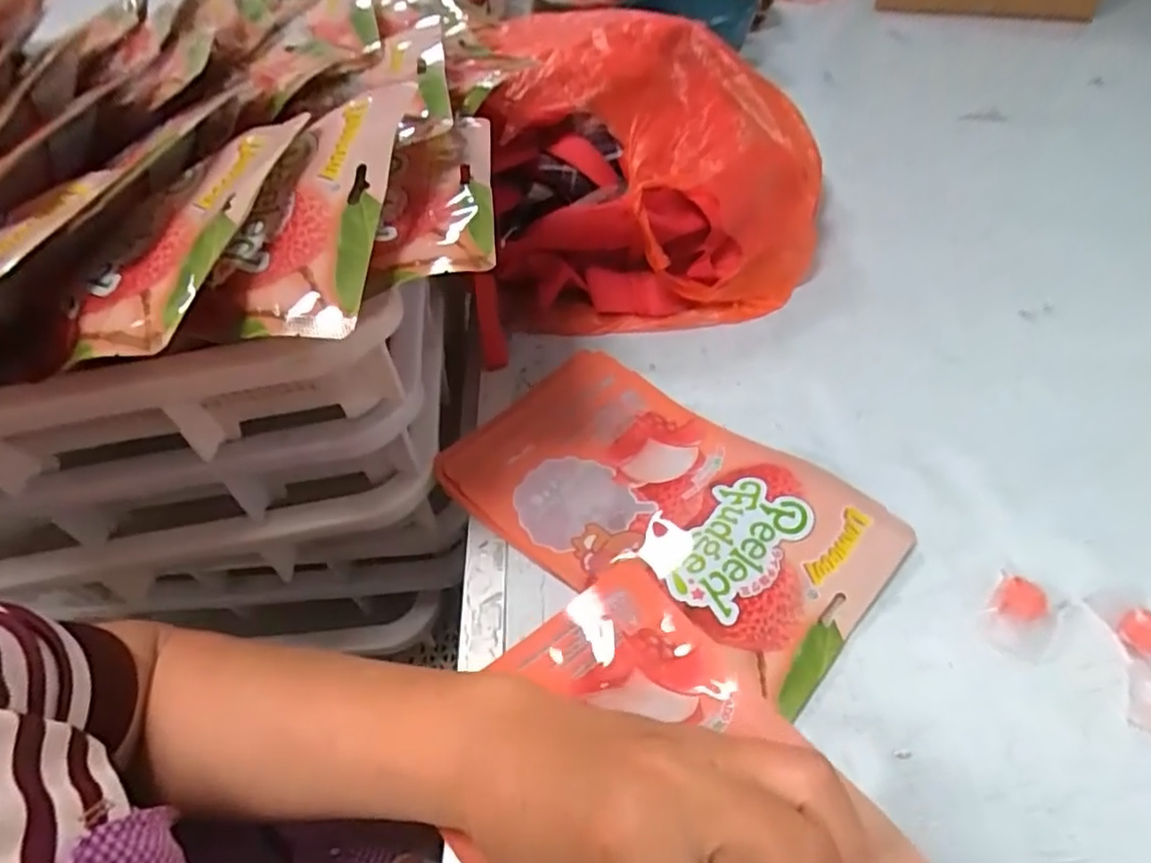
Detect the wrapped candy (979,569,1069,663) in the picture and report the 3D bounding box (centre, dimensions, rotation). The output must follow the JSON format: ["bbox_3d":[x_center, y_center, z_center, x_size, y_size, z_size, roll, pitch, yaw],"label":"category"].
[{"bbox_3d":[0.233,0.098,0.346,0.033,0.014,0.045,28,55,28],"label":"wrapped candy"}]

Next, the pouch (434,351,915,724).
[{"bbox_3d":[0.052,0.042,0.409,0.261,0.022,0.152,29,56,29],"label":"pouch"}]

